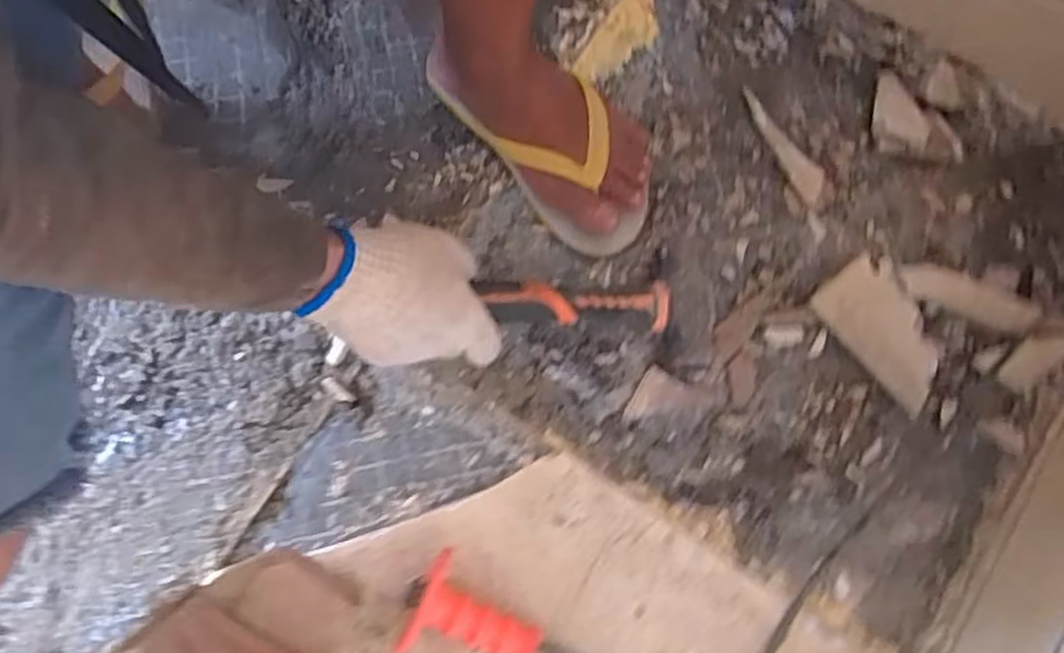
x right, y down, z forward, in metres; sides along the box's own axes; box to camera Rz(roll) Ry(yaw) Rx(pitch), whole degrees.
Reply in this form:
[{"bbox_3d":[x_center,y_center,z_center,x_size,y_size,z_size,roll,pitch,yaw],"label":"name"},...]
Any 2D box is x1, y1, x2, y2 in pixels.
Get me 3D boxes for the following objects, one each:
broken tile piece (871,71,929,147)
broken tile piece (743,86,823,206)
[{"bbox_3d":[0.308,-0.184,0.643,0.038,0.012,0.079,-5,62,0],"label":"broken tile piece"},{"bbox_3d":[0.212,-0.156,0.650,0.025,0.008,0.115,-33,80,-6],"label":"broken tile piece"}]

